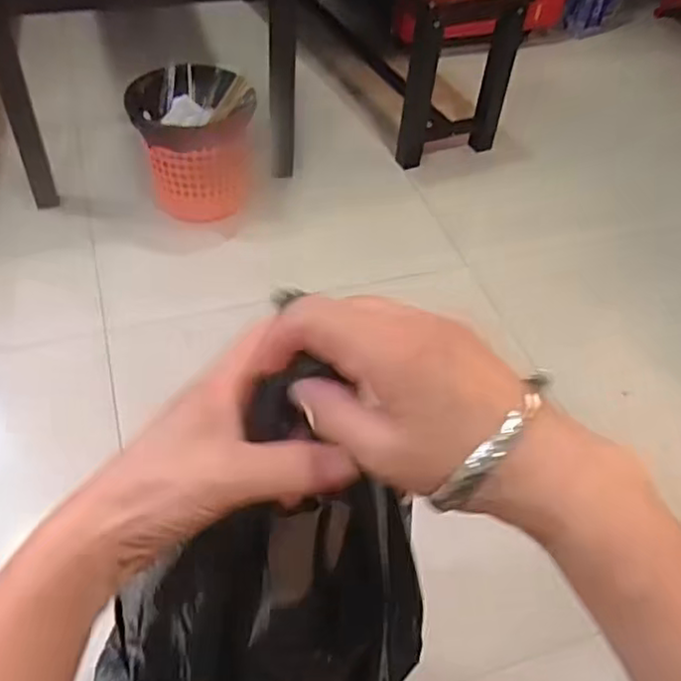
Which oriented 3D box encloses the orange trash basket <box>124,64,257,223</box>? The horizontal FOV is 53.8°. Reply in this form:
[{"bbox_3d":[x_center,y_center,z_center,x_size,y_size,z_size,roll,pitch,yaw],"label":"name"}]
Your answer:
[{"bbox_3d":[-0.336,-0.458,1.555,0.262,0.229,0.273,-21,53,-24],"label":"orange trash basket"}]

